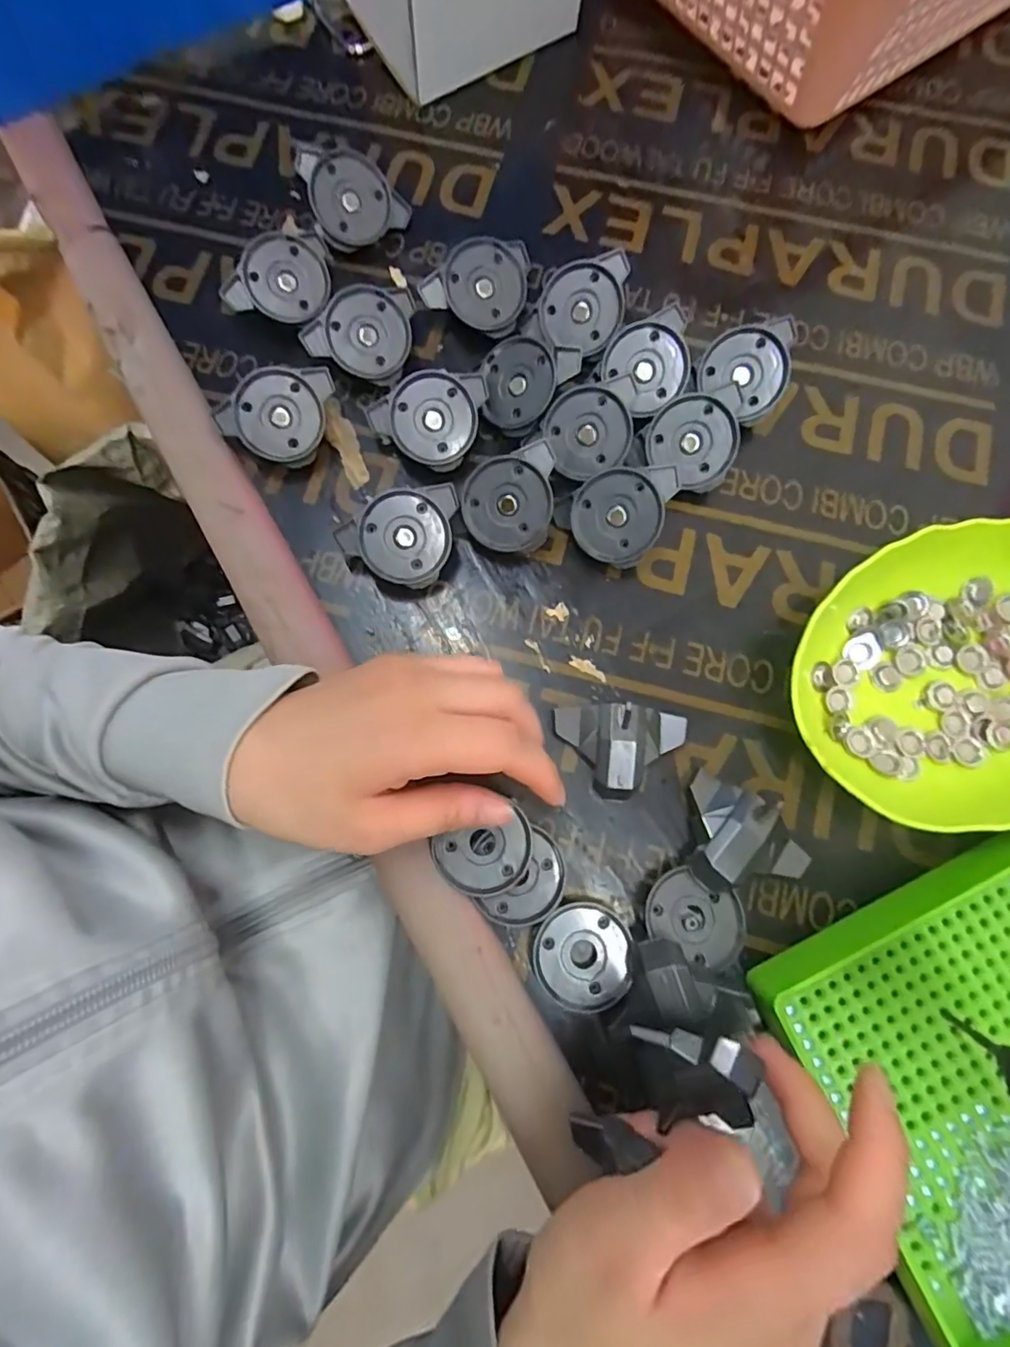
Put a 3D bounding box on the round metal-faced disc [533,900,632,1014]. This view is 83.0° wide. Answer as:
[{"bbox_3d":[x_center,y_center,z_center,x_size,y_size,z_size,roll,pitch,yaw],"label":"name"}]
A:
[{"bbox_3d":[0.033,0.119,0.241,0.040,0.009,0.040,0,77,0],"label":"round metal-faced disc"}]

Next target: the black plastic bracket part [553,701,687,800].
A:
[{"bbox_3d":[0.052,0.034,0.255,0.056,0.022,0.040,-2,77,-1],"label":"black plastic bracket part"}]

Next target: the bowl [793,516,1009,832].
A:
[{"bbox_3d":[0.205,0.000,0.255,0.170,0.034,0.120,-24,78,-5],"label":"bowl"}]

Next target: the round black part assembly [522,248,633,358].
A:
[{"bbox_3d":[0.040,-0.195,0.297,0.044,0.012,0.048,3,109,9],"label":"round black part assembly"}]

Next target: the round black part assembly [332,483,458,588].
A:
[{"bbox_3d":[-0.049,-0.064,0.274,0.057,0.018,0.043,-14,104,-6],"label":"round black part assembly"}]

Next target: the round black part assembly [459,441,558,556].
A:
[{"bbox_3d":[0.002,-0.085,0.277,0.042,0.018,0.049,4,104,5],"label":"round black part assembly"}]

